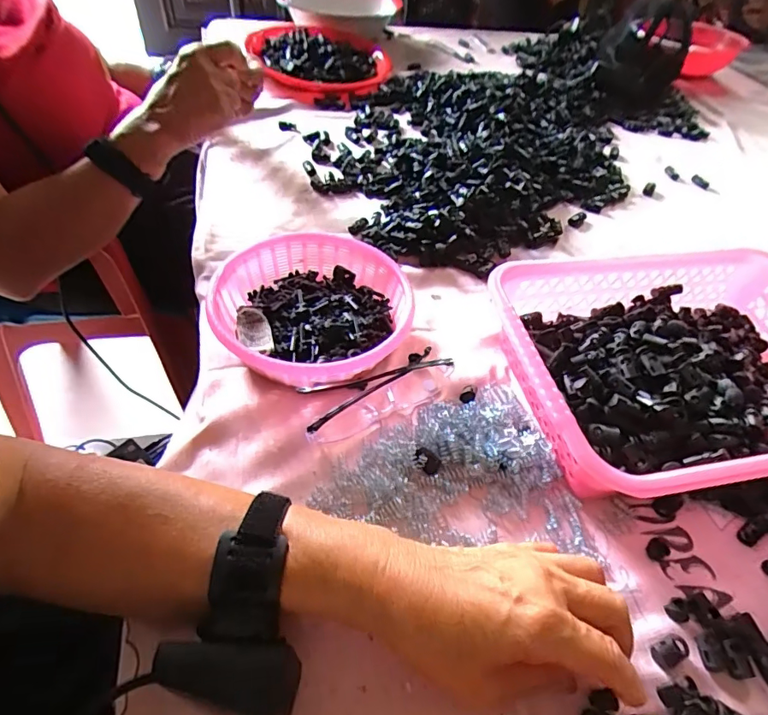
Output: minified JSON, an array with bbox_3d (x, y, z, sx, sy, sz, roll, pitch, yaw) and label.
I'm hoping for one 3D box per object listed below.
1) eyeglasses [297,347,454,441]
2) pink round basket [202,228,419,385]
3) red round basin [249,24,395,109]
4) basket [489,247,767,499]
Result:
[{"bbox_3d":[-0.002,0.028,0.383,0.127,0.025,0.045,-15,52,-18],"label":"eyeglasses"},{"bbox_3d":[-0.060,-0.039,0.419,0.165,0.049,0.164,3,49,-3],"label":"pink round basket"},{"bbox_3d":[-0.106,-0.518,0.819,0.222,0.061,0.249,-8,50,-13],"label":"red round basin"},{"bbox_3d":[0.249,0.012,0.395,0.290,0.075,0.214,-4,50,-10],"label":"basket"}]

